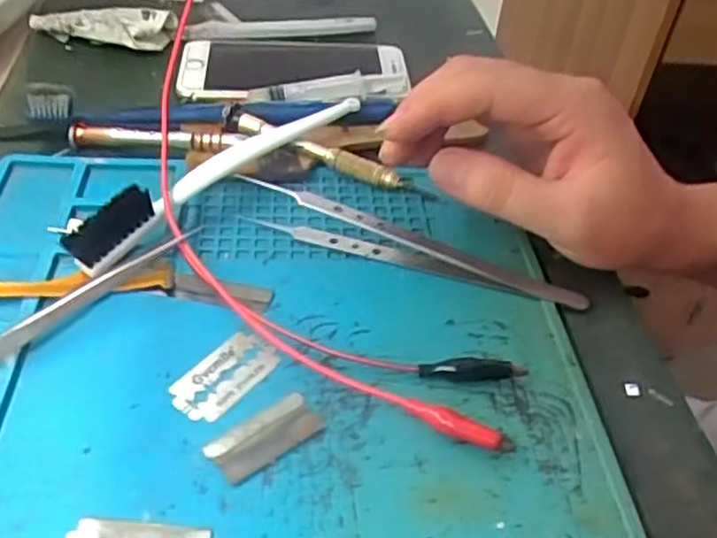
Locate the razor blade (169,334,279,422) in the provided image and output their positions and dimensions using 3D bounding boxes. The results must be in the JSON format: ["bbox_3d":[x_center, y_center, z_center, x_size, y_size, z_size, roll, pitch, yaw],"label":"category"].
[{"bbox_3d":[-0.049,0.038,0.258,0.022,0.004,0.040,32,48,18],"label":"razor blade"}]

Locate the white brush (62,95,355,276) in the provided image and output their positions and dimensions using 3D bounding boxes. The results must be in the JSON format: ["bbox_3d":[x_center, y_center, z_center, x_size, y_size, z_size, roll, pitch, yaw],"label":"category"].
[{"bbox_3d":[-0.058,-0.046,0.329,0.015,0.025,0.167,33,48,27],"label":"white brush"}]

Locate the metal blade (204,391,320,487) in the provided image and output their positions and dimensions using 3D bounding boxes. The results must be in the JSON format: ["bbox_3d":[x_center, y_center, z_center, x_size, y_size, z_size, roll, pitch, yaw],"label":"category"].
[{"bbox_3d":[-0.031,0.056,0.240,0.038,0.004,0.018,-27,52,-31],"label":"metal blade"}]

